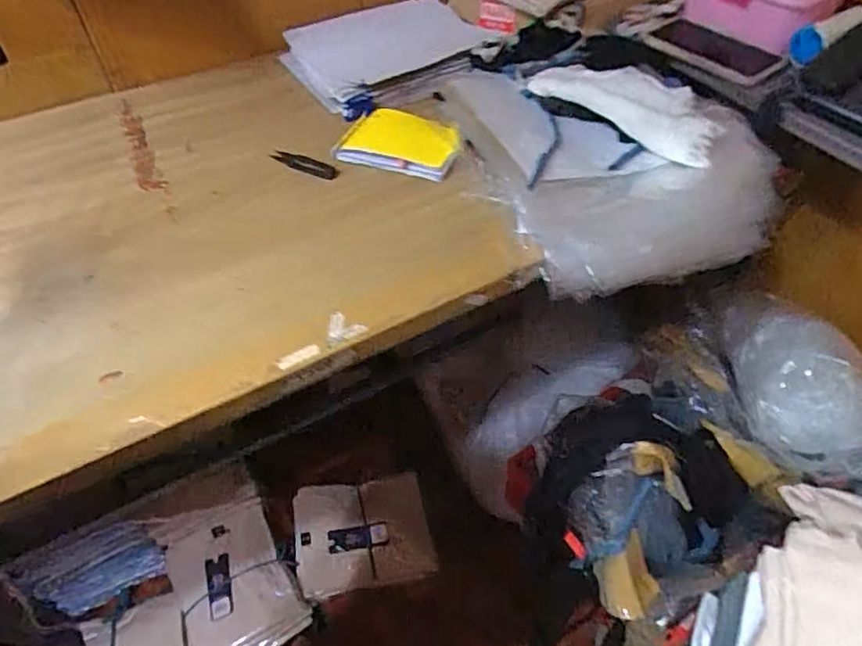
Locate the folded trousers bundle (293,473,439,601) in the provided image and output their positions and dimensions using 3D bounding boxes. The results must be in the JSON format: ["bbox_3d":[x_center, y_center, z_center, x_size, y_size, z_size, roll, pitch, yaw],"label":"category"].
[{"bbox_3d":[-0.141,0.428,1.197,0.273,0.041,0.220,-11,66,1],"label":"folded trousers bundle"}]

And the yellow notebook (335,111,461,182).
[{"bbox_3d":[-0.033,-0.230,0.726,0.150,0.025,0.106,15,51,15],"label":"yellow notebook"}]

